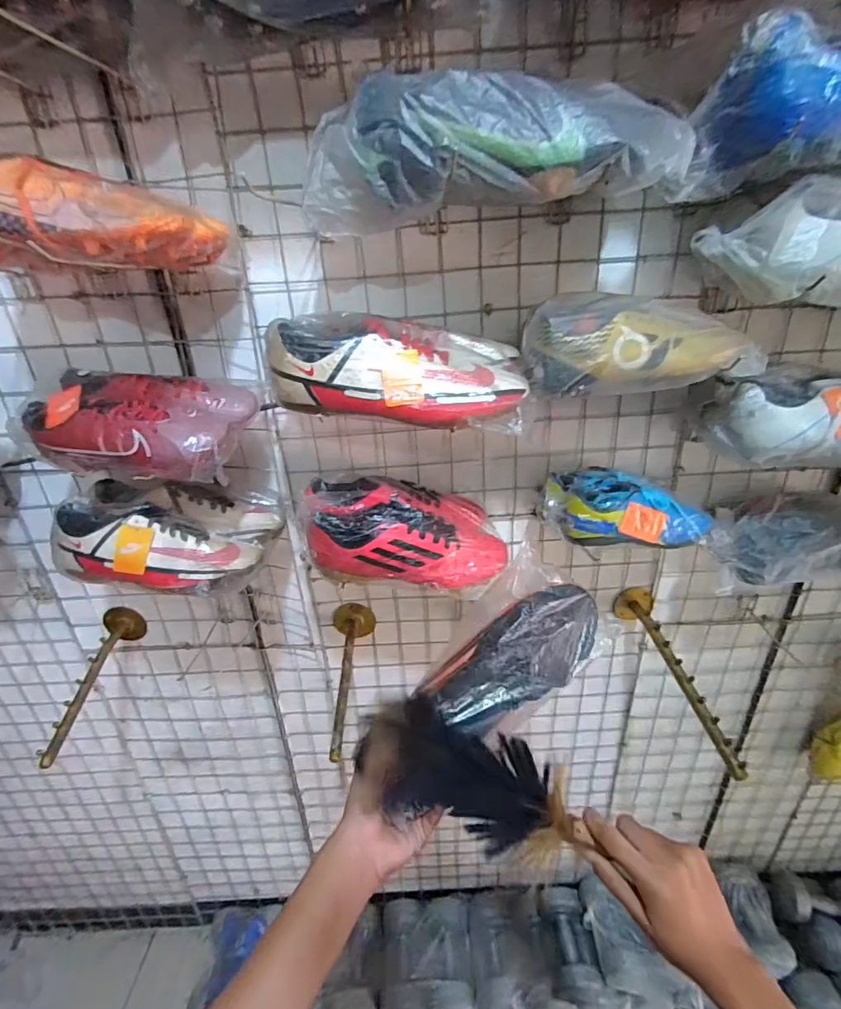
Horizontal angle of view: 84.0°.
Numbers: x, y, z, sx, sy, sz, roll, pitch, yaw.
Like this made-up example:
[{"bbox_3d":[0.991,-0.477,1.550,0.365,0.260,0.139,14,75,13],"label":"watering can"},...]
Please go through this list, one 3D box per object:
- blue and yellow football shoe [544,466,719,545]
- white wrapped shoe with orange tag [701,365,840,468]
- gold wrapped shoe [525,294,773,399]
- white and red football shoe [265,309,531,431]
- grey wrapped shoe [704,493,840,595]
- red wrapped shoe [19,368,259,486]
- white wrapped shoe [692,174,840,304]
[{"bbox_3d":[0.277,0.001,0.630,0.200,0.069,0.119,-7,27,-8],"label":"blue and yellow football shoe"},{"bbox_3d":[0.472,-0.096,0.532,0.255,0.097,0.079,-1,26,5],"label":"white wrapped shoe with orange tag"},{"bbox_3d":[0.237,-0.174,0.506,0.243,0.089,0.081,0,27,6],"label":"gold wrapped shoe"},{"bbox_3d":[-0.024,-0.157,0.522,0.276,0.093,0.136,2,27,10],"label":"white and red football shoe"},{"bbox_3d":[0.512,0.048,0.651,0.274,0.096,0.120,-3,26,1],"label":"grey wrapped shoe"},{"bbox_3d":[-0.328,-0.100,0.560,0.233,0.095,0.137,2,27,10],"label":"red wrapped shoe"},{"bbox_3d":[0.433,-0.245,0.451,0.292,0.102,0.078,0,27,6],"label":"white wrapped shoe"}]

